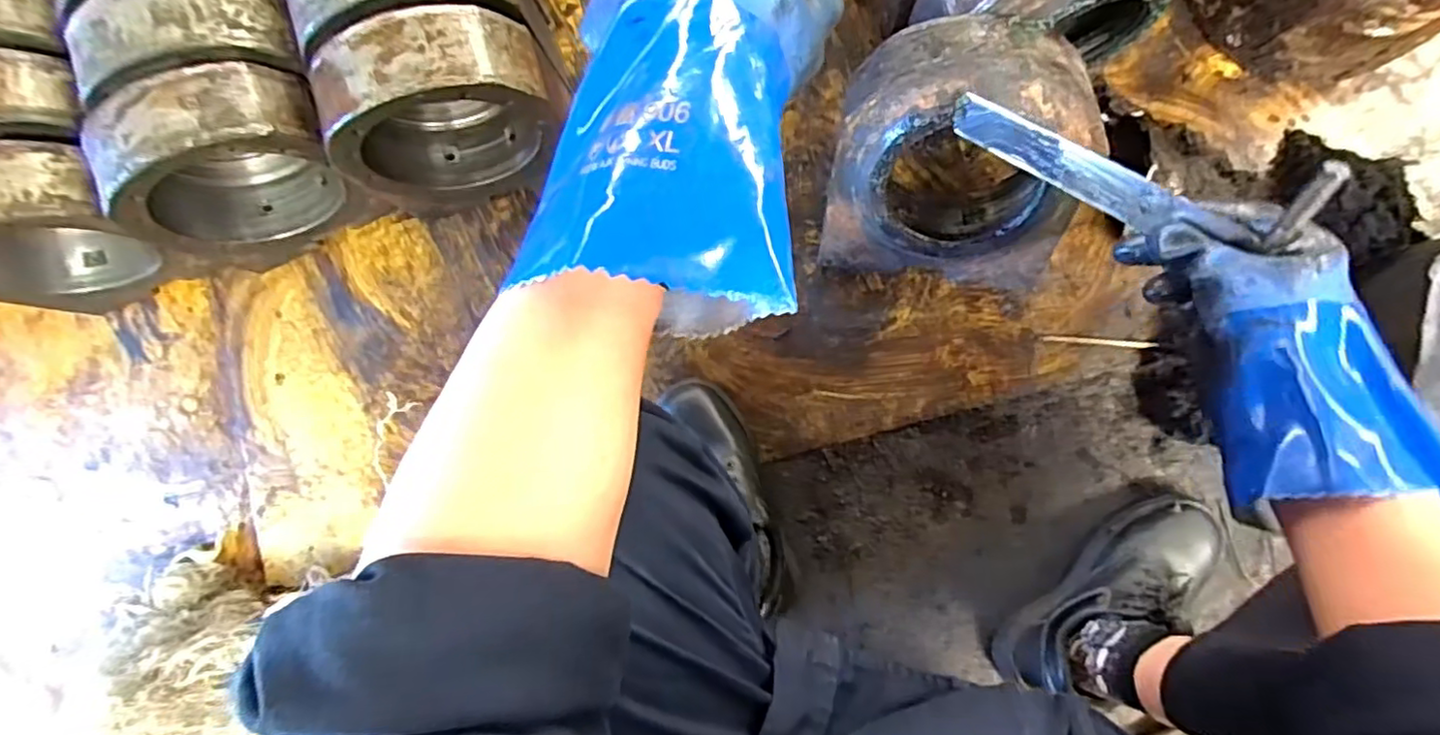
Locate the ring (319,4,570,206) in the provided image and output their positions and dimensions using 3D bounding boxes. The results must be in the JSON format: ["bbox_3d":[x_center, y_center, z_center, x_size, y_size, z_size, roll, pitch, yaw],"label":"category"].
[{"bbox_3d":[-0.276,-0.258,0.644,0.213,0.189,0.089,-22,87,2],"label":"ring"}]

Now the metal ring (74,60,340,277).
[{"bbox_3d":[-0.504,-0.212,0.682,0.215,0.219,0.097,-23,87,2],"label":"metal ring"}]

